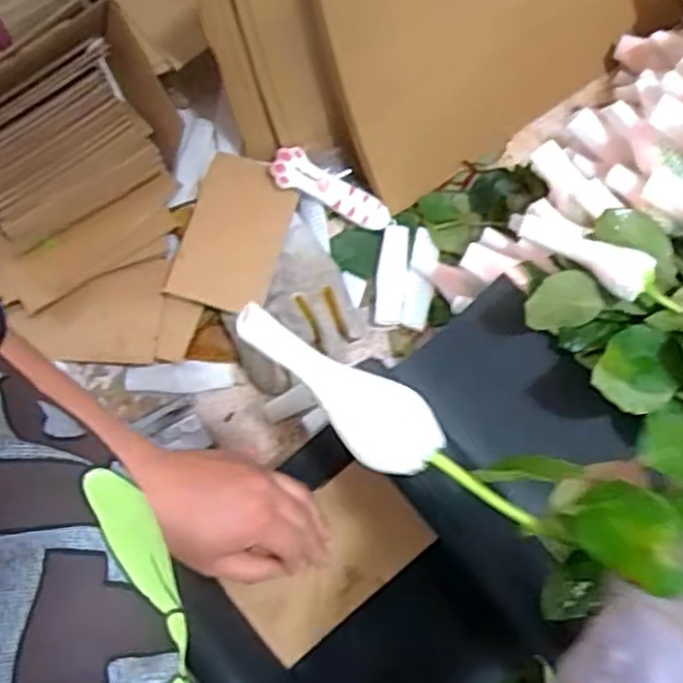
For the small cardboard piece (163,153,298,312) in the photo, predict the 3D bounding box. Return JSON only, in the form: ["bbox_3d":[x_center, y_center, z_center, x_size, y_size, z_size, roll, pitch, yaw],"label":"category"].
[{"bbox_3d":[-0.091,-0.091,0.613,0.081,0.011,0.134,18,75,-3],"label":"small cardboard piece"}]

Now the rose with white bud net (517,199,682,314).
[{"bbox_3d":[0.175,-0.057,0.497,0.116,0.027,0.032,38,78,26],"label":"rose with white bud net"}]

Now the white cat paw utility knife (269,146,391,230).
[{"bbox_3d":[-0.007,-0.133,0.634,0.111,0.016,0.035,26,77,-15],"label":"white cat paw utility knife"}]

